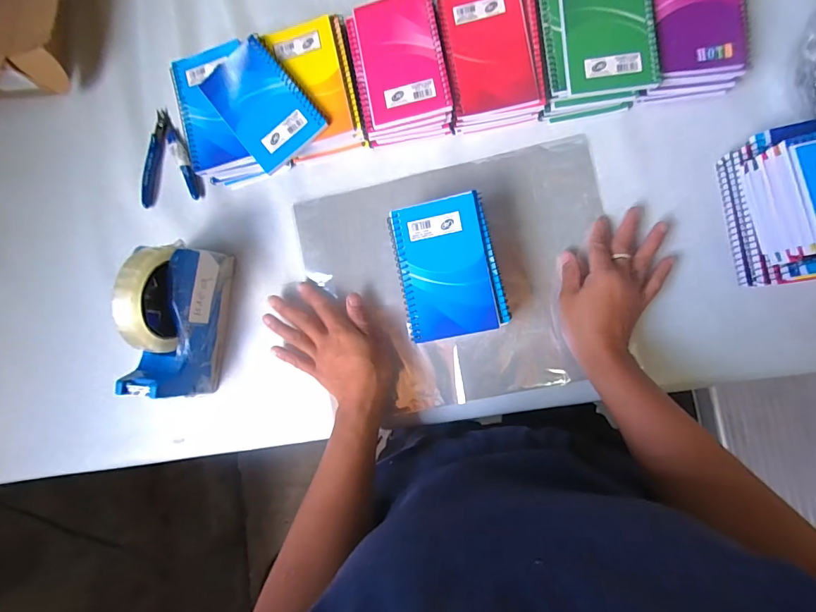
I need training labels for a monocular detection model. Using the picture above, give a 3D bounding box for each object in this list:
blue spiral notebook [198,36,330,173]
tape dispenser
[{"bbox_3d":[-0.154,-0.214,0.427,0.081,0.012,0.133,-39,83,5],"label":"blue spiral notebook"},{"bbox_3d":[-0.241,0.016,0.420,0.055,0.123,0.153,7,89,7],"label":"tape dispenser"}]

